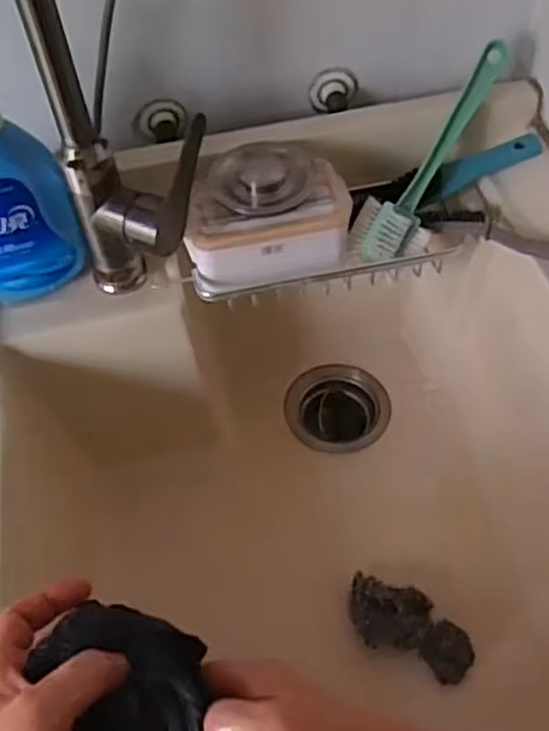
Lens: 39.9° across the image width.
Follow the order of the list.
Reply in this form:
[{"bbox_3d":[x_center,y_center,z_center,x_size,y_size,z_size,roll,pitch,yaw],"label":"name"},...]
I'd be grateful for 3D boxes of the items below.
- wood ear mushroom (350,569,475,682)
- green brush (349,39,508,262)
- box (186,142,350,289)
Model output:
[{"bbox_3d":[0.113,0.217,0.635,0.109,0.028,0.054,21,58,16],"label":"wood ear mushroom"},{"bbox_3d":[0.137,-0.176,0.642,0.055,0.035,0.211,29,86,21],"label":"green brush"},{"bbox_3d":[-0.006,-0.125,0.612,0.130,0.076,0.074,-10,55,-5],"label":"box"}]

